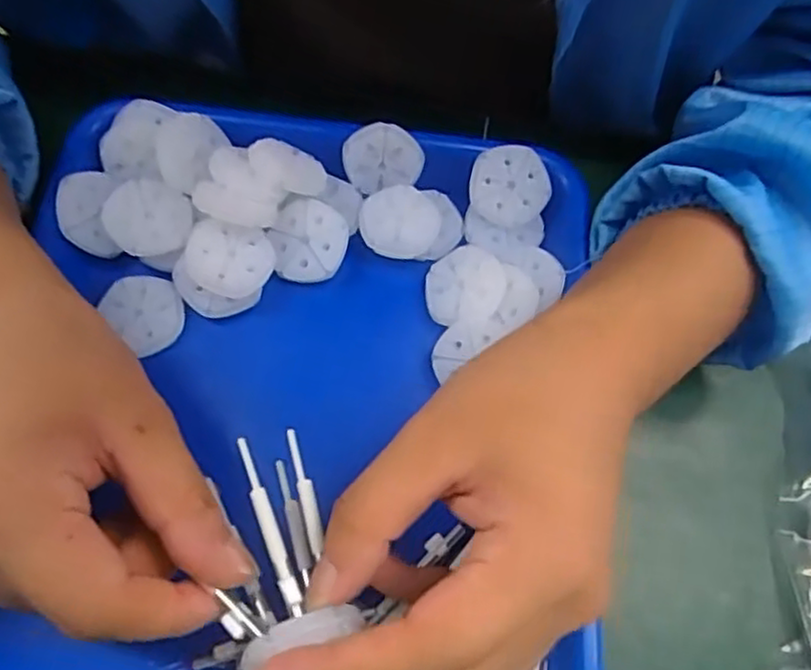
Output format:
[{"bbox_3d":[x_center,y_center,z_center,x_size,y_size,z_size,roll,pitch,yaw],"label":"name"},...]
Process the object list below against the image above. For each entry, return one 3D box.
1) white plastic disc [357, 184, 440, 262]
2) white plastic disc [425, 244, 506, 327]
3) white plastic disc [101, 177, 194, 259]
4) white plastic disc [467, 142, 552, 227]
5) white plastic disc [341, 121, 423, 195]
[{"bbox_3d":[-0.003,-0.054,0.335,0.037,0.007,0.037,1,67,-2],"label":"white plastic disc"},{"bbox_3d":[0.026,-0.022,0.321,0.037,0.006,0.037,-8,73,27],"label":"white plastic disc"},{"bbox_3d":[-0.118,-0.054,0.321,0.038,0.004,0.036,4,71,-13],"label":"white plastic disc"},{"bbox_3d":[0.050,-0.071,0.338,0.038,0.005,0.037,0,98,-3],"label":"white plastic disc"},{"bbox_3d":[-0.012,-0.085,0.337,0.037,0.032,0.006,-7,38,16],"label":"white plastic disc"}]

